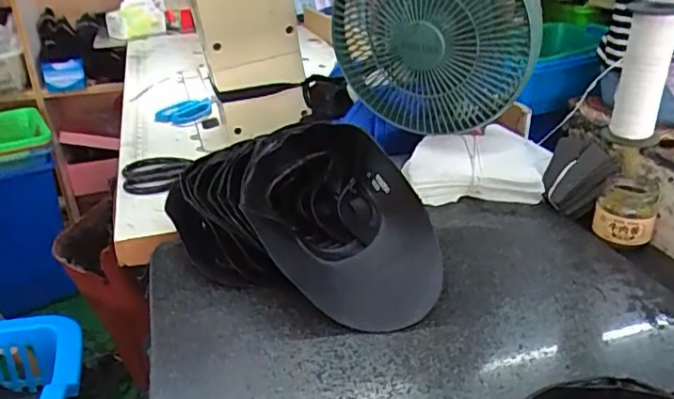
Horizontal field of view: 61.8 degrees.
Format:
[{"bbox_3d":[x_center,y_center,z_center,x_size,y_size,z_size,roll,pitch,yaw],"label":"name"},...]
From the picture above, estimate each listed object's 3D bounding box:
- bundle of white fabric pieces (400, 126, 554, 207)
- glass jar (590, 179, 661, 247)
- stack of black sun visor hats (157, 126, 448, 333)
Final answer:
[{"bbox_3d":[0.173,-0.045,0.707,0.177,0.061,0.106,1,27,3],"label":"bundle of white fabric pieces"},{"bbox_3d":[0.319,0.010,0.621,0.060,0.052,0.062,13,30,25],"label":"glass jar"},{"bbox_3d":[-0.035,0.005,0.560,0.297,0.117,0.143,15,31,28],"label":"stack of black sun visor hats"}]

